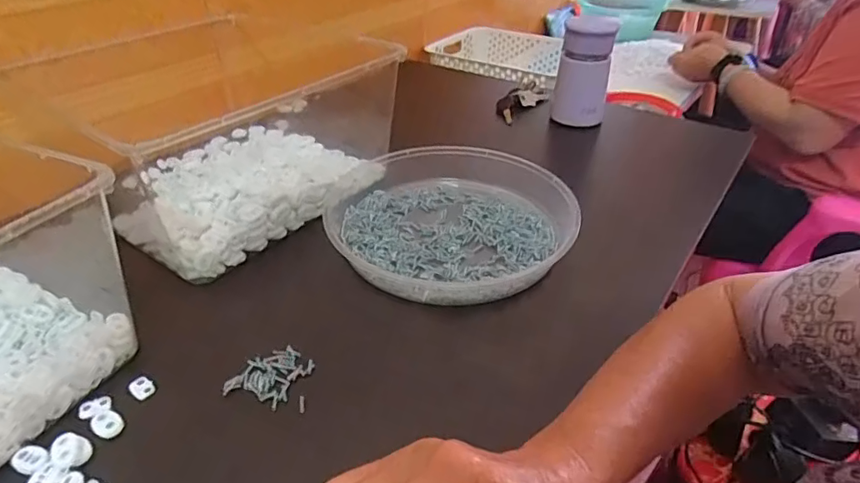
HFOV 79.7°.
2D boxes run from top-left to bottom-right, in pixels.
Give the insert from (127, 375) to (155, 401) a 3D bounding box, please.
[{"bbox_3d":[-0.201,0.102,0.360,0.019,0.004,0.014,23,42,28],"label":"insert"}]

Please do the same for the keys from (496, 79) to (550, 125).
[{"bbox_3d":[0.133,-0.208,0.760,0.043,0.027,0.111,27,45,33],"label":"keys"}]

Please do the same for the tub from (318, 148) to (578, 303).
[{"bbox_3d":[0.020,-0.021,0.502,0.223,0.048,0.218,0,36,0],"label":"tub"}]

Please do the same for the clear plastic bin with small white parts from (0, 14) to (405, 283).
[{"bbox_3d":[-0.243,-0.124,0.556,0.309,0.132,0.259,22,42,28],"label":"clear plastic bin with small white parts"}]

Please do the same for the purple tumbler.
[{"bbox_3d":[0.207,-0.234,0.692,0.068,0.136,0.076,9,37,12],"label":"purple tumbler"}]

